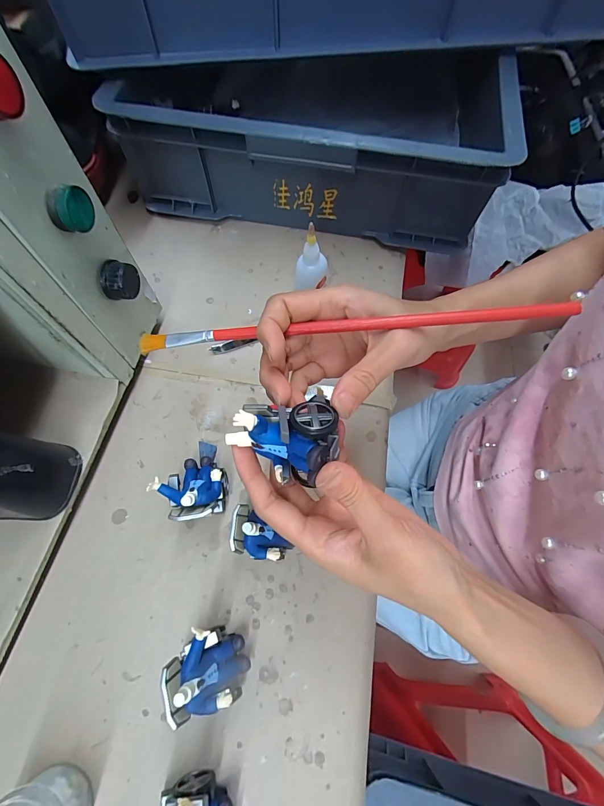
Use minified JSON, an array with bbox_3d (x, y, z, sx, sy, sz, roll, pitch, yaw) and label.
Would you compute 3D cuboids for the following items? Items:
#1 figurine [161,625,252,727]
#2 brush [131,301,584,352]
[{"bbox_3d":[-0.064,0.182,0.245,0.048,0.065,0.046,-4,67,-3],"label":"figurine"},{"bbox_3d":[0.023,-0.047,0.216,0.256,0.005,0.010,-3,67,8],"label":"brush"}]

